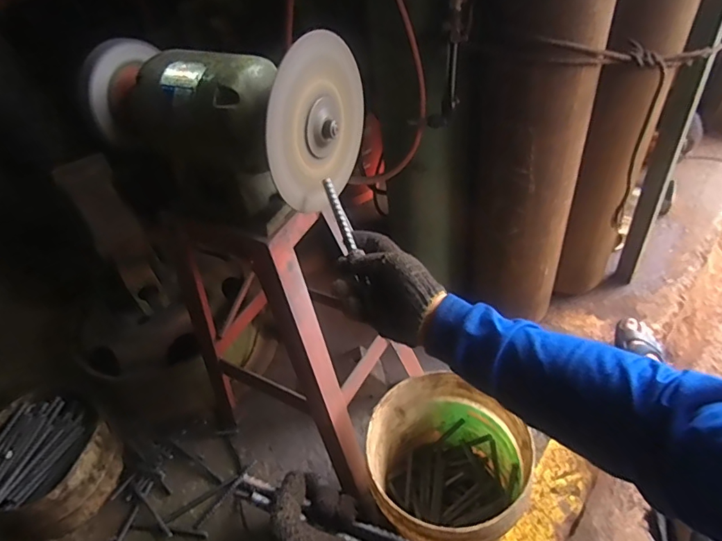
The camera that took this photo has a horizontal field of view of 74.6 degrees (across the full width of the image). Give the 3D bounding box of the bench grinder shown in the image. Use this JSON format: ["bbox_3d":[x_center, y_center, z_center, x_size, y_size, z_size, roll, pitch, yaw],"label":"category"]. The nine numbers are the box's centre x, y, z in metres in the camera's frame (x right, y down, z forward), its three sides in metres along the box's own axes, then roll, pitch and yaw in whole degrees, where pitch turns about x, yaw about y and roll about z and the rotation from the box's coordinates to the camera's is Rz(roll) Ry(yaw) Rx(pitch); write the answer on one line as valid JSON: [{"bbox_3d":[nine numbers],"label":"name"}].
[{"bbox_3d":[-0.197,-0.223,0.718,0.384,0.232,0.211,21,52,27],"label":"bench grinder"}]

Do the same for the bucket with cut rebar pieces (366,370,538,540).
[{"bbox_3d":[0.156,0.402,0.909,0.276,0.265,0.286,-5,45,5],"label":"bucket with cut rebar pieces"}]

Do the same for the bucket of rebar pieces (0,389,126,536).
[{"bbox_3d":[-0.734,0.455,1.126,0.283,0.181,0.272,14,49,22],"label":"bucket of rebar pieces"}]

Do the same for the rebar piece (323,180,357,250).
[{"bbox_3d":[-0.028,-0.073,0.608,0.012,0.010,0.102,-15,73,-18],"label":"rebar piece"}]

